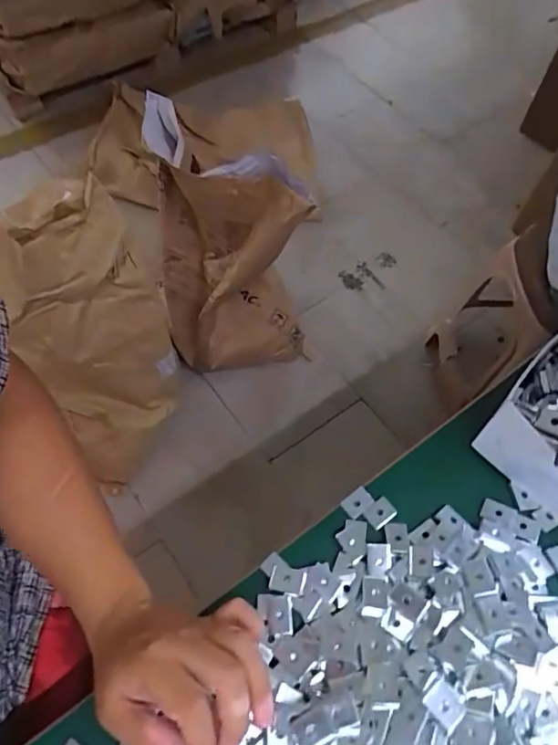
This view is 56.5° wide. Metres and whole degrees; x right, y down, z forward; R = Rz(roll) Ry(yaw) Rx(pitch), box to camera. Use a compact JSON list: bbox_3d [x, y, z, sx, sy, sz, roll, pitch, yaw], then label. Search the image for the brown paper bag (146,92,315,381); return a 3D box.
[{"bbox_3d":[-0.110,-0.265,1.170,0.307,0.559,0.312,-12,63,-6],"label":"brown paper bag"}]

